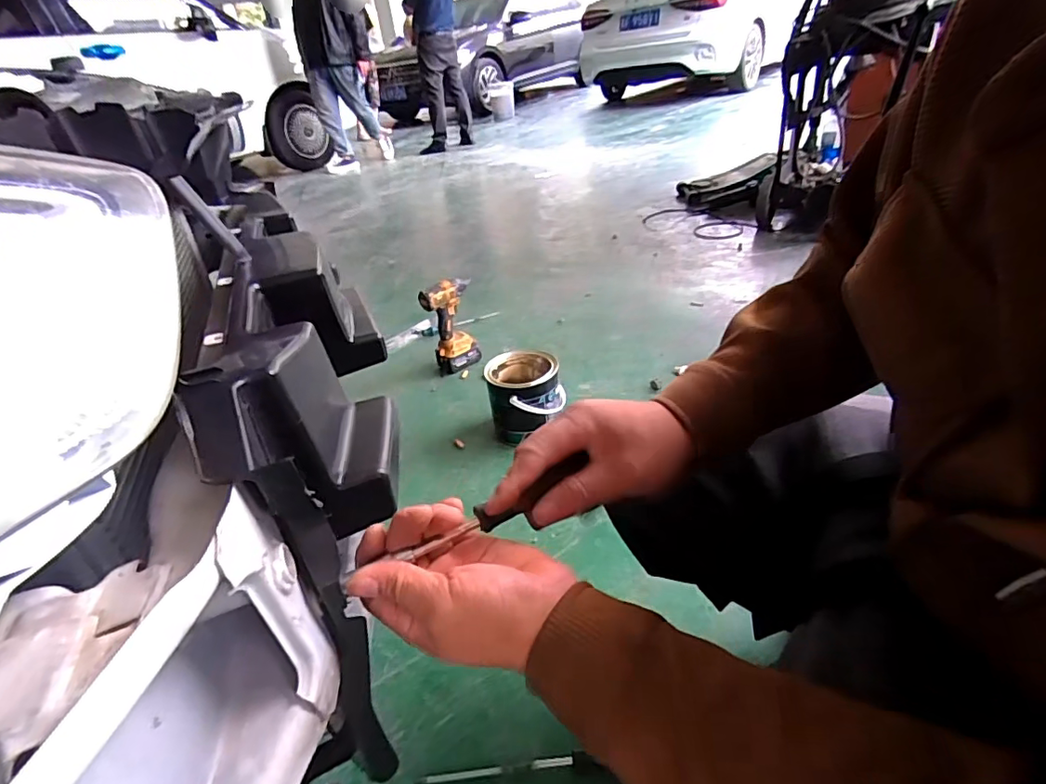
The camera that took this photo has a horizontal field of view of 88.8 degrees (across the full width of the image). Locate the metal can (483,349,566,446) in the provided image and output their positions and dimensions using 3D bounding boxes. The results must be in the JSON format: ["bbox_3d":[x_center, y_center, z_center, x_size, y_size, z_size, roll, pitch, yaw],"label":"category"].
[{"bbox_3d":[0.010,0.013,1.187,0.163,0.153,0.167,-8,33,0],"label":"metal can"}]

